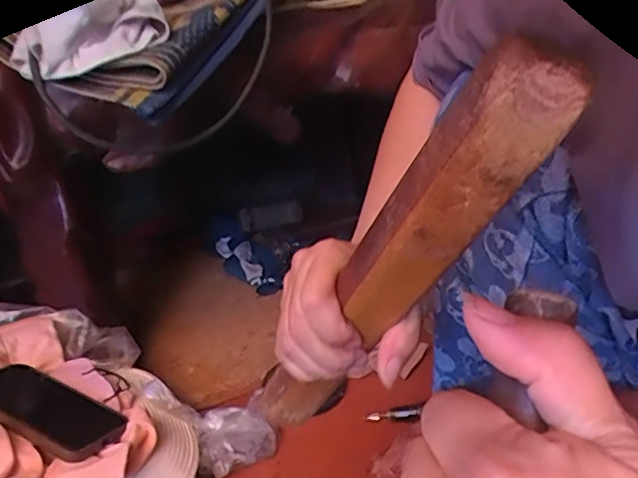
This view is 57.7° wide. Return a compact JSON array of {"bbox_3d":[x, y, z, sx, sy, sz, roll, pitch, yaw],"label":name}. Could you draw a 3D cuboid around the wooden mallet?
[{"bbox_3d":[0.028,0.028,0.302,0.025,0.294,0.037,-25,66,-41],"label":"wooden mallet"}]

